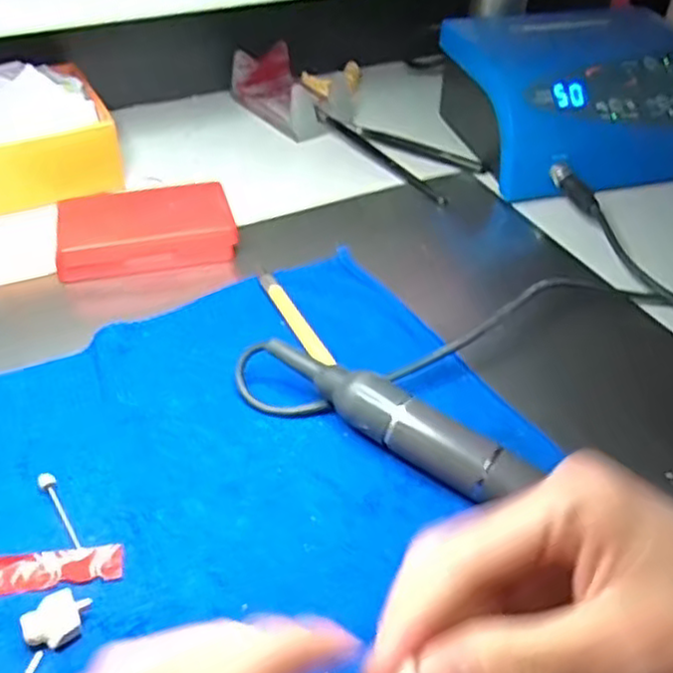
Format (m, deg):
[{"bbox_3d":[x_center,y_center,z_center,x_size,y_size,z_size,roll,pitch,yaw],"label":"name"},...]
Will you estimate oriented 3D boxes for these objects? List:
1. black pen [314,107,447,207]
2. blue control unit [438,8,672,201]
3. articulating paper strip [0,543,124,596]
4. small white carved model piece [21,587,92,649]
[{"bbox_3d":[0.033,-0.144,0.555,0.014,0.007,0.154,-27,51,-29],"label":"black pen"},{"bbox_3d":[0.199,-0.193,0.562,0.224,0.075,0.199,-17,46,-20],"label":"blue control unit"},{"bbox_3d":[-0.117,0.094,0.287,0.059,0.004,0.017,-4,44,-9],"label":"articulating paper strip"},{"bbox_3d":[-0.105,0.107,0.267,0.023,0.013,0.015,-16,47,-20],"label":"small white carved model piece"}]

